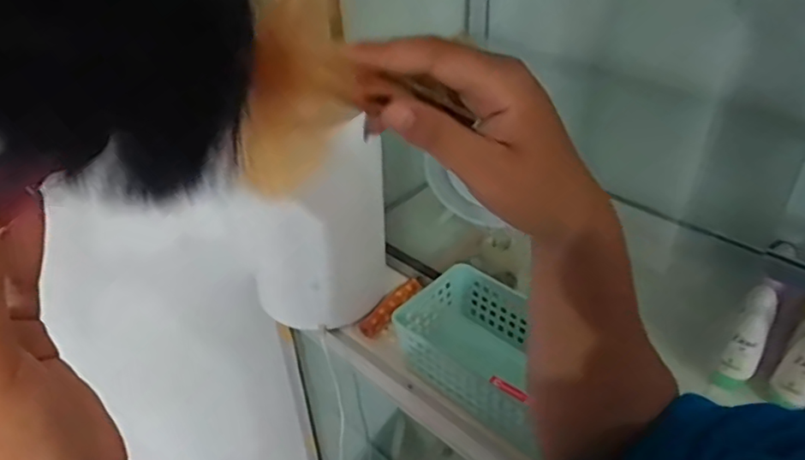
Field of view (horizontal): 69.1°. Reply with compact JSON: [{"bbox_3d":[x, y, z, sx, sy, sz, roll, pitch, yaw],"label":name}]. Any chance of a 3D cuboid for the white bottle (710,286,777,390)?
[{"bbox_3d":[0.376,0.121,0.635,0.034,0.122,0.033,22,22,29],"label":"white bottle"}]

